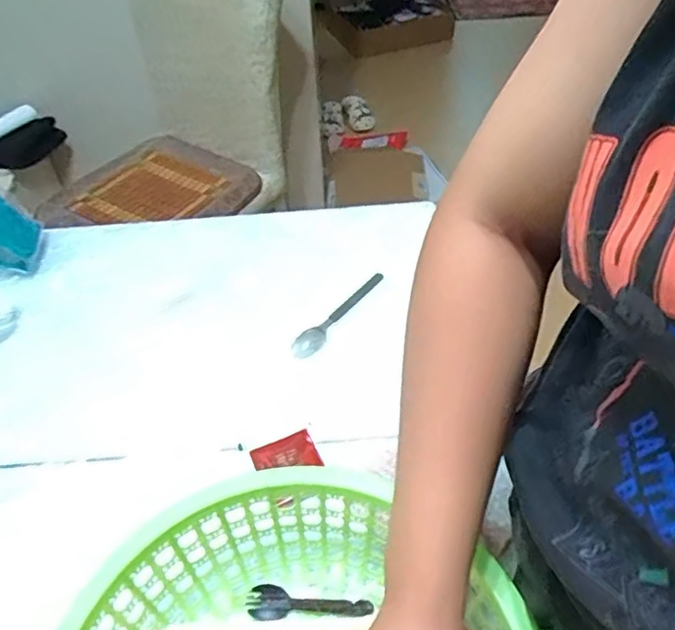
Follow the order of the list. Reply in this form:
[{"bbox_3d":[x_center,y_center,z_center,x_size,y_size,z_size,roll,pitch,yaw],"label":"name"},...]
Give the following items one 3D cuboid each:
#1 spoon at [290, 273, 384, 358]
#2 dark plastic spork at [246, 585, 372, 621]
[{"bbox_3d":[0.006,-0.001,0.735,0.024,0.016,0.159,33,56,29],"label":"spoon"},{"bbox_3d":[-0.023,0.238,0.502,0.100,0.010,0.025,-1,47,3],"label":"dark plastic spork"}]

